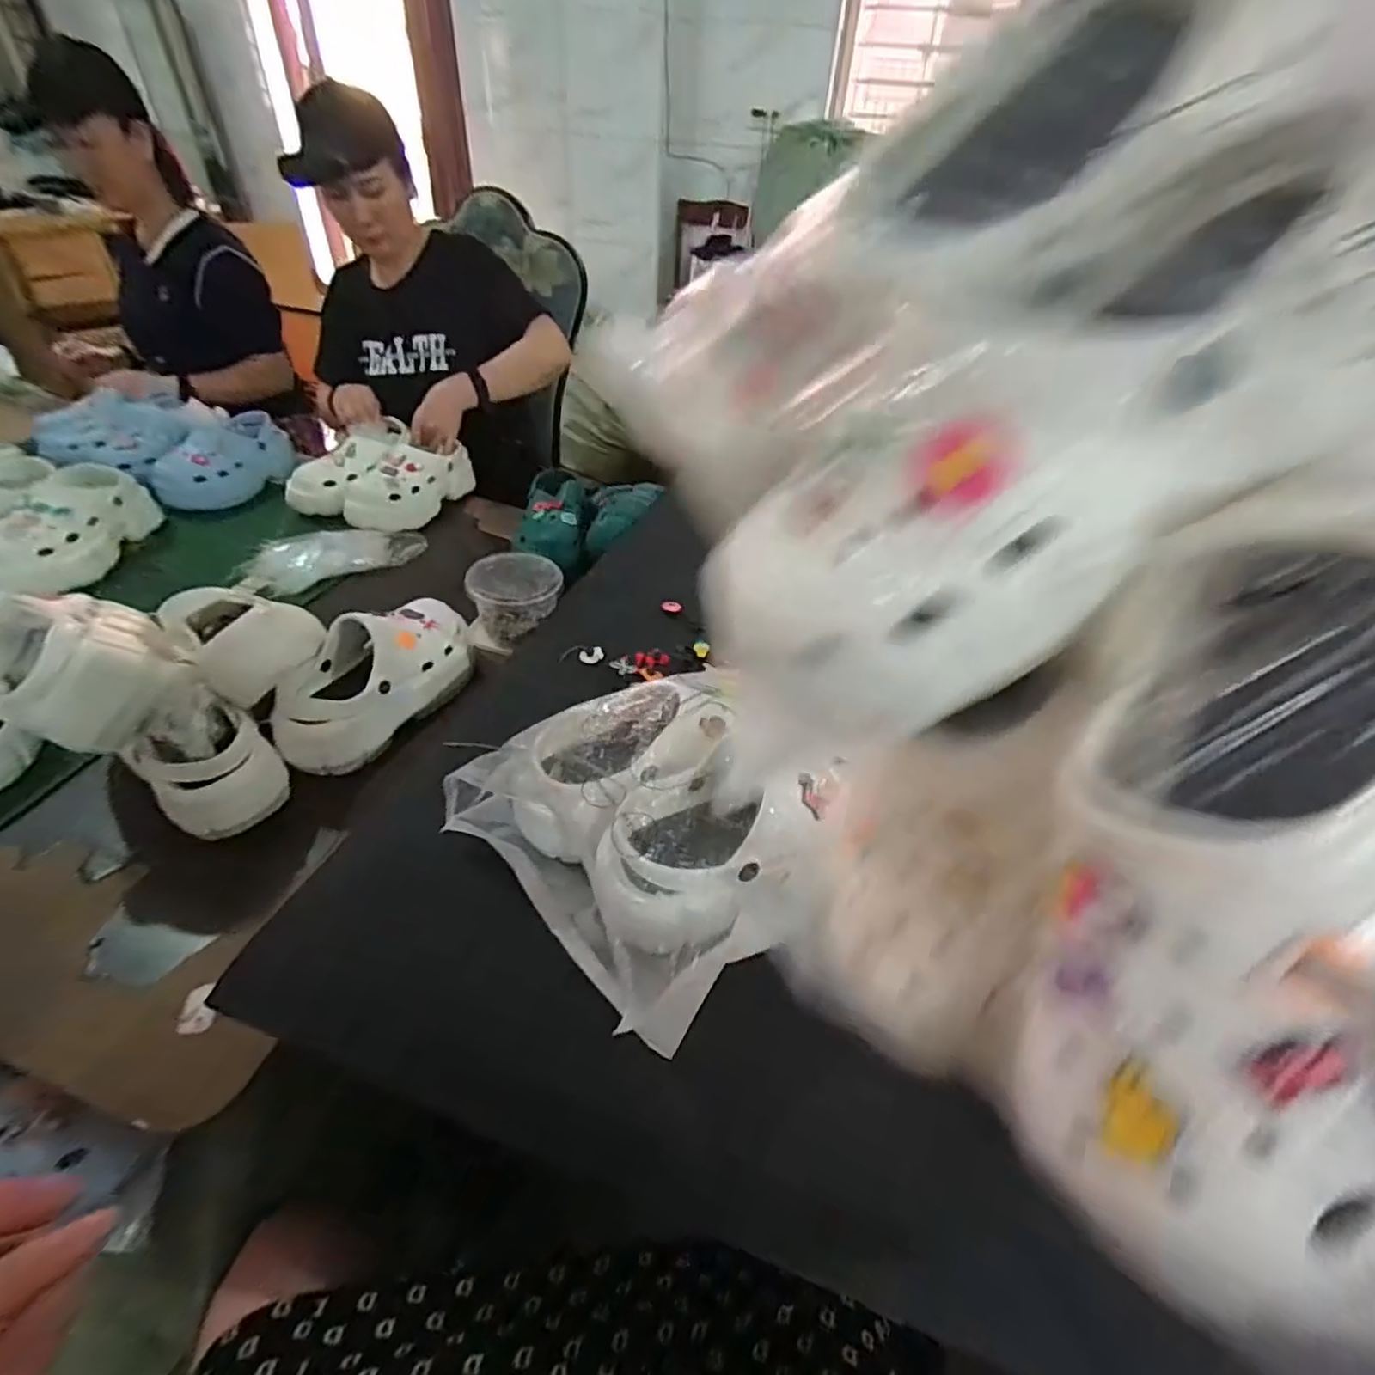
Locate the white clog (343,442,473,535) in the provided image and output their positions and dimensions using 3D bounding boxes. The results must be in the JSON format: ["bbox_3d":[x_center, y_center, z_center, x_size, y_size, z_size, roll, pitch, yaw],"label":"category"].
[{"bbox_3d":[-0.503,-0.374,1.168,0.110,0.128,0.238,18,43,14],"label":"white clog"}]

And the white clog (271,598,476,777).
[{"bbox_3d":[-0.361,-0.014,0.757,0.099,0.114,0.258,24,45,20],"label":"white clog"}]

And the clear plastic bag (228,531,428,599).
[{"bbox_3d":[-0.578,-0.208,1.039,0.253,0.056,0.111,-31,53,-33],"label":"clear plastic bag"}]

